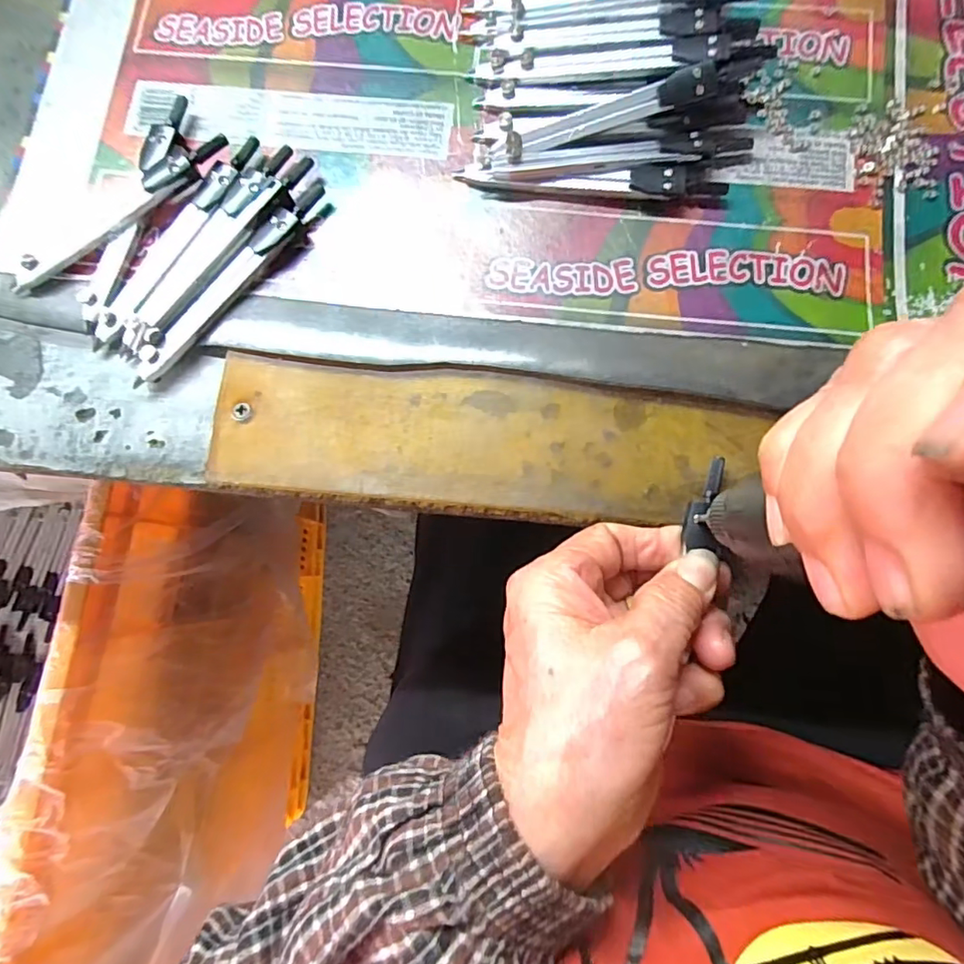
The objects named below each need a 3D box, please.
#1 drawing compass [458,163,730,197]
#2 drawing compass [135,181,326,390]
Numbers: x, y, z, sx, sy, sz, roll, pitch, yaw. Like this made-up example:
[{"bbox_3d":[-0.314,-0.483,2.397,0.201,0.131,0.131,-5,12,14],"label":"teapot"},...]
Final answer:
[{"bbox_3d":[0.047,-0.132,0.239,0.112,0.010,0.014,6,82,4],"label":"drawing compass"},{"bbox_3d":[-0.109,-0.086,0.240,0.013,0.010,0.114,41,85,8],"label":"drawing compass"}]

